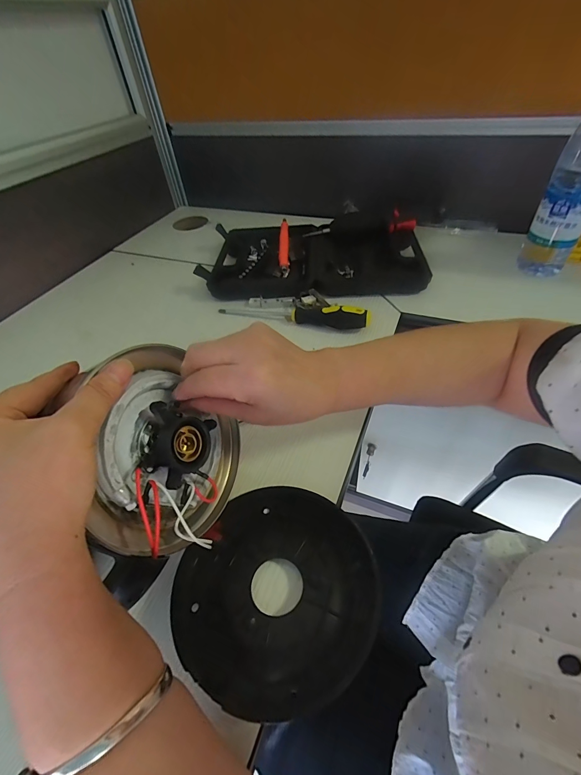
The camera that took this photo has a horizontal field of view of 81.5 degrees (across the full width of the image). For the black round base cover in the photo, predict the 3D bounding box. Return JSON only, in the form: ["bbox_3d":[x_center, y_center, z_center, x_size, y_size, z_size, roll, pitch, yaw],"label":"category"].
[{"bbox_3d":[-0.010,0.143,0.249,0.141,0.029,0.140,-3,47,3],"label":"black round base cover"}]

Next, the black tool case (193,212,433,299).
[{"bbox_3d":[0.036,-0.221,0.561,0.348,0.048,0.210,2,48,8],"label":"black tool case"}]

